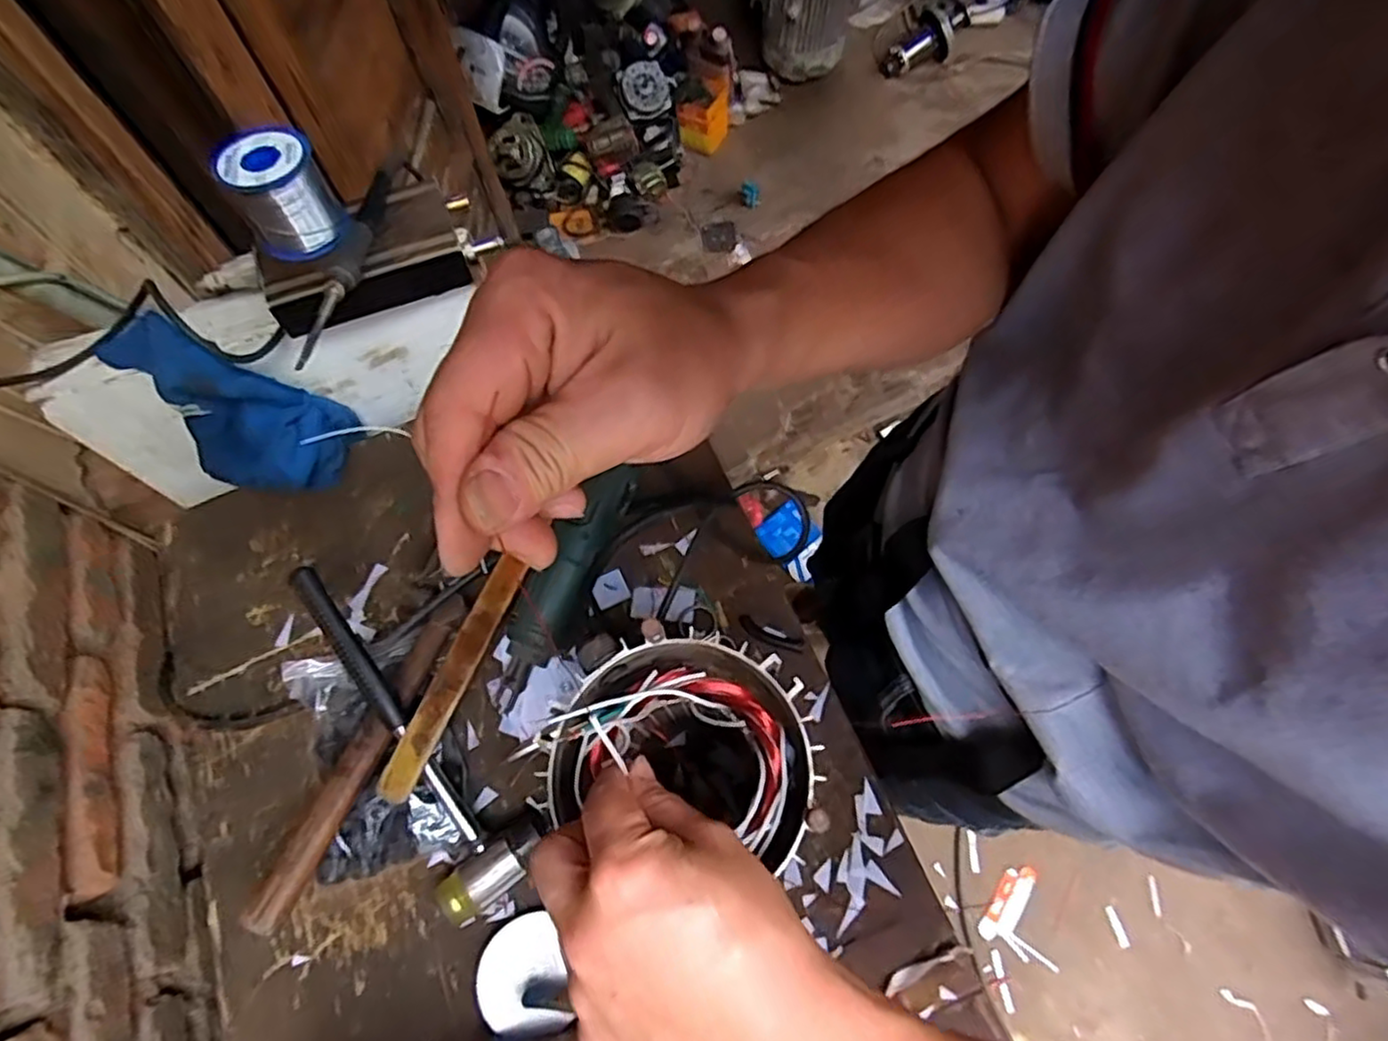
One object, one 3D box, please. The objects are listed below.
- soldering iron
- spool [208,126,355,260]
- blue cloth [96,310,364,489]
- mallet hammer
[{"bbox_3d":[-0.251,-0.187,0.502,0.025,0.017,0.189,2,67,4],"label":"soldering iron"},{"bbox_3d":[-0.294,-0.233,0.501,0.062,0.071,0.062,-1,67,3],"label":"spool"},{"bbox_3d":[-0.379,-0.088,0.577,0.138,0.139,0.083,7,67,6],"label":"blue cloth"},{"bbox_3d":[-0.200,0.144,0.488,0.076,0.033,0.263,-32,87,-10],"label":"mallet hammer"}]

